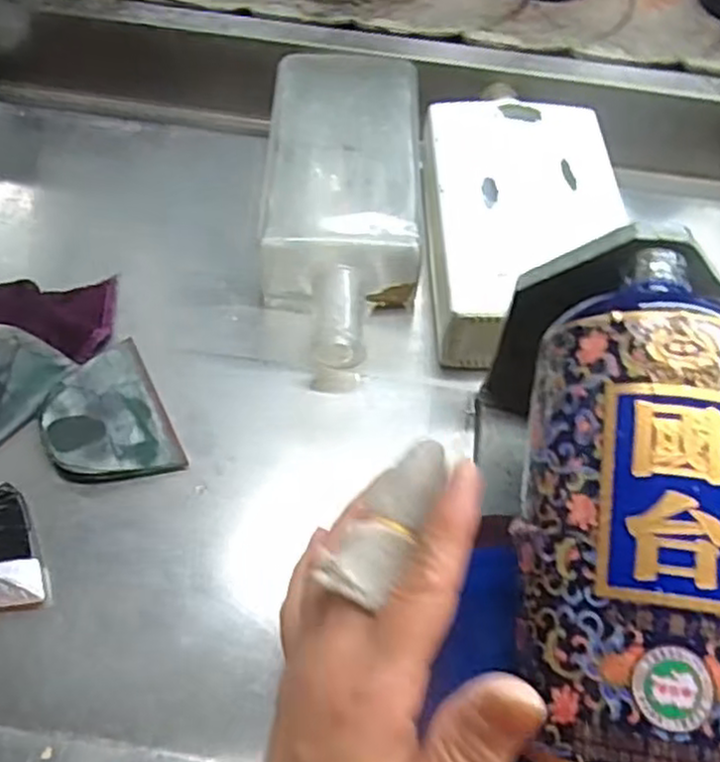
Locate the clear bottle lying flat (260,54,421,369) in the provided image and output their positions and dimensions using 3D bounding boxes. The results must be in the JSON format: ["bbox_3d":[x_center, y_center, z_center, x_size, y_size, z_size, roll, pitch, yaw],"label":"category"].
[{"bbox_3d":[-0.010,-0.108,0.441,0.094,0.048,0.230,3,60,-1],"label":"clear bottle lying flat"}]

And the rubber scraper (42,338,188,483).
[{"bbox_3d":[-0.131,0.019,0.377,0.057,0.010,0.081,-24,63,-15],"label":"rubber scraper"}]

